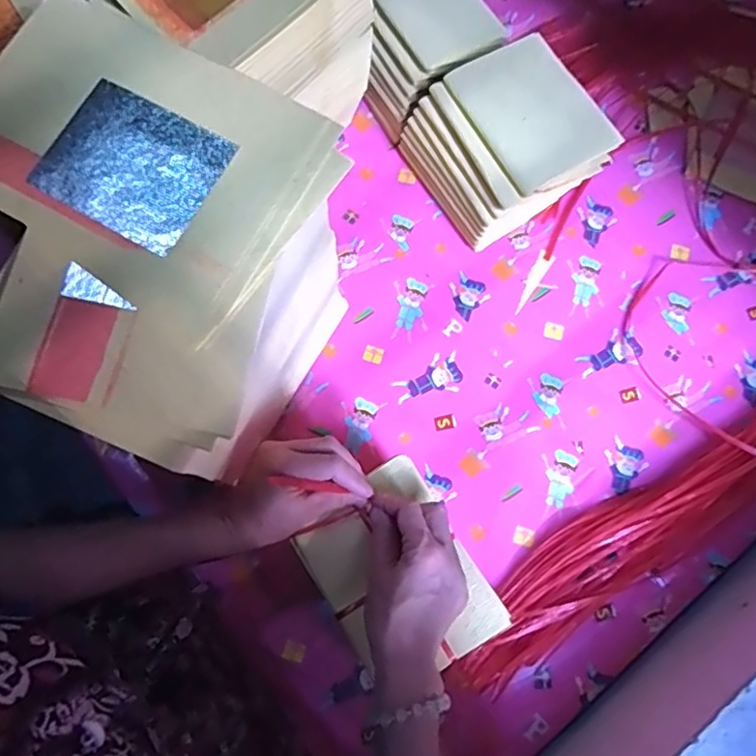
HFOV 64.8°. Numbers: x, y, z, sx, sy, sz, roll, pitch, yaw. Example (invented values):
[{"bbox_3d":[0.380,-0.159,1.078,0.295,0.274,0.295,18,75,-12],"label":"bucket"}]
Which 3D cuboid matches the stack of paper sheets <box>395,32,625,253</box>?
[{"bbox_3d":[0.141,-0.258,0.663,0.173,0.112,0.159,-29,82,-6],"label":"stack of paper sheets"}]

